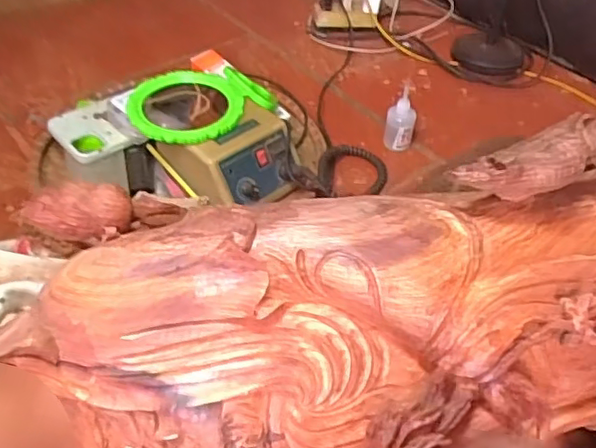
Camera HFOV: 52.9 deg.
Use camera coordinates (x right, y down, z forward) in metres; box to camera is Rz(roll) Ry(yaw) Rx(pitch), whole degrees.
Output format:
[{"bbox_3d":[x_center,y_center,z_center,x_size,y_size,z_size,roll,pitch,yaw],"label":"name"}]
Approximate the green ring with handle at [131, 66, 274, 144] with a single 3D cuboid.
[{"bbox_3d":[-0.120,-0.144,0.700,0.127,0.025,0.160,33,50,27],"label":"green ring with handle"}]

